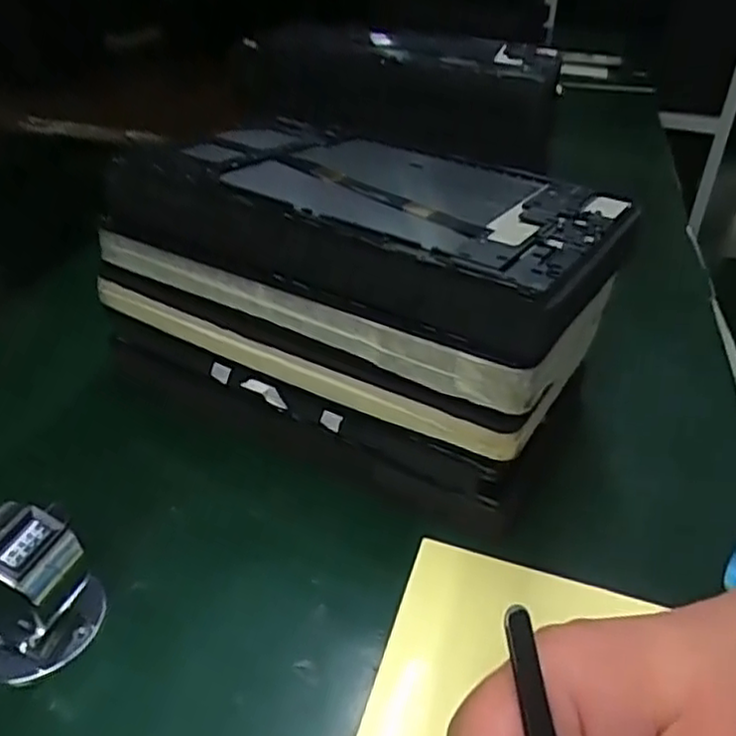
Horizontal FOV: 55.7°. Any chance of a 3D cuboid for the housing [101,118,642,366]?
[{"bbox_3d":[0.002,-0.082,0.364,0.245,0.038,0.159,20,37,23],"label":"housing"}]

